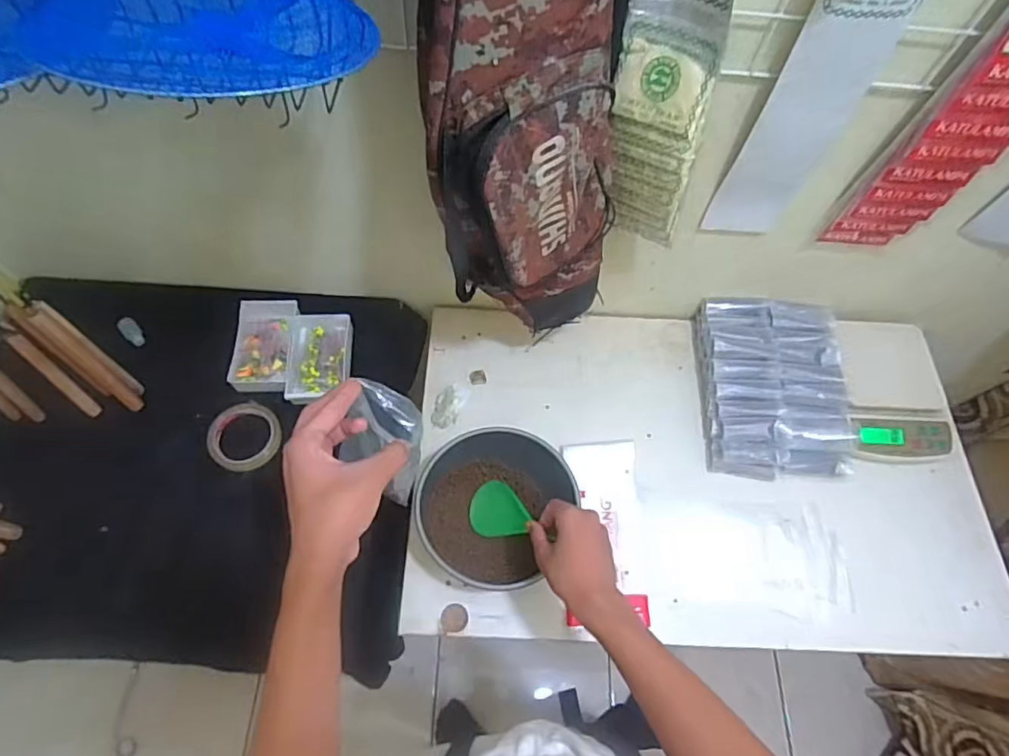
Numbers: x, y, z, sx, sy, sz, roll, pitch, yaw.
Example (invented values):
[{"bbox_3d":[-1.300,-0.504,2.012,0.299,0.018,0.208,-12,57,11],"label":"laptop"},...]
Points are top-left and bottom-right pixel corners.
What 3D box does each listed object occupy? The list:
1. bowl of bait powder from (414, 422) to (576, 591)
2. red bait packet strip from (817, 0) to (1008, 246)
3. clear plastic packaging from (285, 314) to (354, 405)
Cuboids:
[{"bbox_3d":[-0.008,0.167,0.751,0.197,0.102,0.205,1,62,-3],"label":"bowl of bait powder"},{"bbox_3d":[0.479,-0.264,0.589,0.121,0.397,0.021,10,63,-2],"label":"red bait packet strip"},{"bbox_3d":[-0.276,-0.031,0.861,0.090,0.021,0.152,-1,62,-4],"label":"clear plastic packaging"}]

